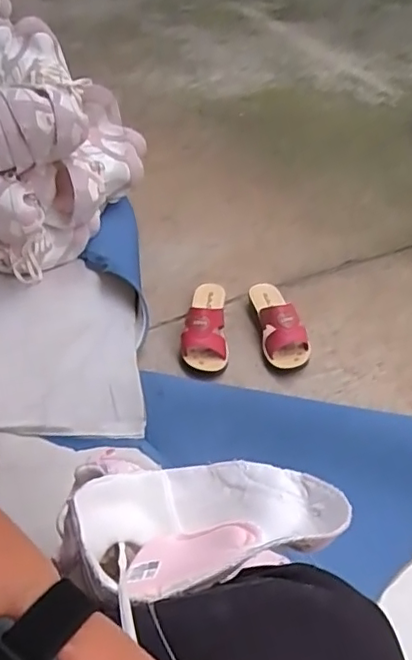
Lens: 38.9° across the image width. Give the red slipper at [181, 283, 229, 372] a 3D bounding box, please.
[{"bbox_3d":[-0.002,-0.017,1.115,0.084,0.069,0.211,1,44,0],"label":"red slipper"}]

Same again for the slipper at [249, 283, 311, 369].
[{"bbox_3d":[0.142,-0.022,1.118,0.085,0.078,0.211,-3,44,-5],"label":"slipper"}]

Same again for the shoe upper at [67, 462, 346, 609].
[{"bbox_3d":[0.000,0.151,0.469,0.220,0.077,0.118,-13,42,16],"label":"shoe upper"}]

